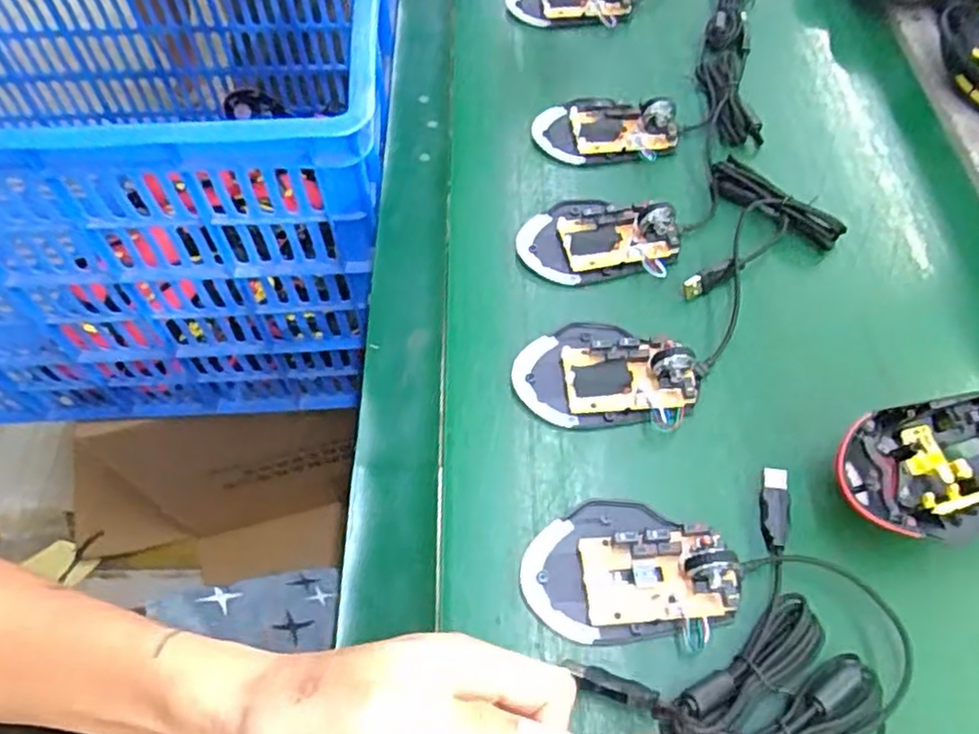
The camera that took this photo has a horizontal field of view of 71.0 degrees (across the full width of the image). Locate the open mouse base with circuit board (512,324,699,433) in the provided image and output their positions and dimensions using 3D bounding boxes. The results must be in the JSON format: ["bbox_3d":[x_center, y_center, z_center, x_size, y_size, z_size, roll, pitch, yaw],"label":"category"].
[{"bbox_3d":[0.071,-0.001,0.418,0.106,0.026,0.071,2,59,1],"label":"open mouse base with circuit board"}]

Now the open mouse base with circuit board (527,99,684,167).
[{"bbox_3d":[0.090,-0.190,0.529,0.109,0.028,0.058,2,59,1],"label":"open mouse base with circuit board"}]

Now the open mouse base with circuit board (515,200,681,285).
[{"bbox_3d":[0.075,-0.096,0.475,0.106,0.025,0.068,-2,59,-2],"label":"open mouse base with circuit board"}]

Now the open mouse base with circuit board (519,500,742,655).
[{"bbox_3d":[0.074,0.104,0.358,0.112,0.018,0.075,4,59,2],"label":"open mouse base with circuit board"}]

